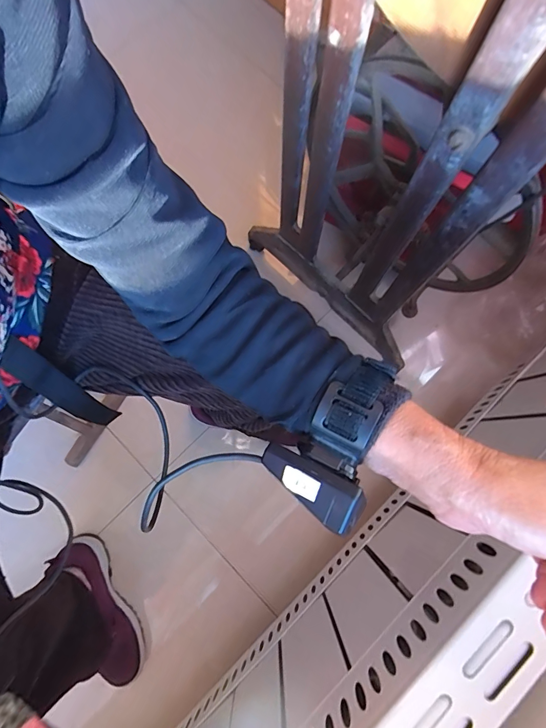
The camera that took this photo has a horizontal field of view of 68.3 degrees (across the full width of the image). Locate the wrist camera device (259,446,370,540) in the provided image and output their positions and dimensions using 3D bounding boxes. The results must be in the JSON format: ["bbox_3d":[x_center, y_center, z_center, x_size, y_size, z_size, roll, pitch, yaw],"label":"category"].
[{"bbox_3d":[0.024,0.076,0.257,0.070,0.016,0.029,31,80,26],"label":"wrist camera device"}]

